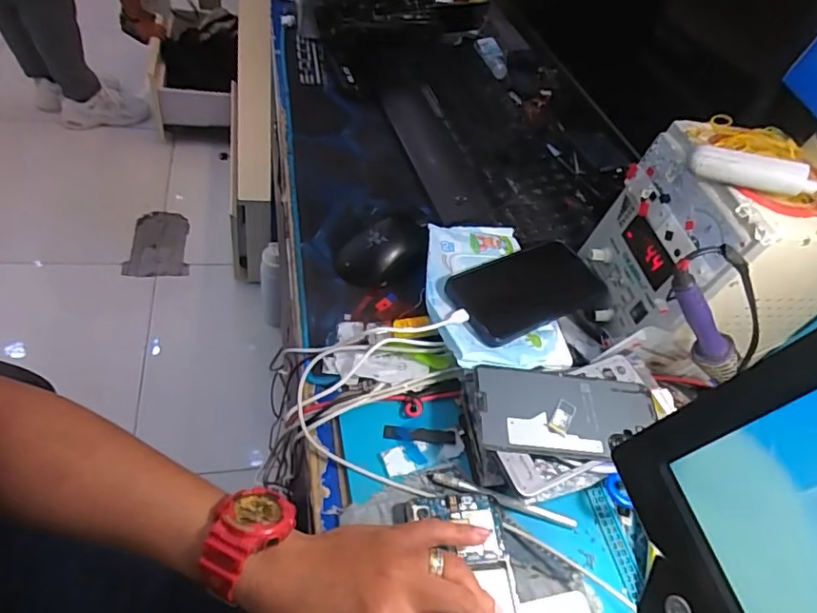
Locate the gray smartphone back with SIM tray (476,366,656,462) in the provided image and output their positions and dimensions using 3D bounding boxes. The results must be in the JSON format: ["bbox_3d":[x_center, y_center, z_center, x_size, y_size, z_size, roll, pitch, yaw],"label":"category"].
[{"bbox_3d":[0.131,0.088,0.438,0.150,0.007,0.074,7,51,-7],"label":"gray smartphone back with SIM tray"}]

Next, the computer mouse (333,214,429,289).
[{"bbox_3d":[-0.023,-0.057,0.561,0.101,0.038,0.068,-27,64,-31],"label":"computer mouse"}]

